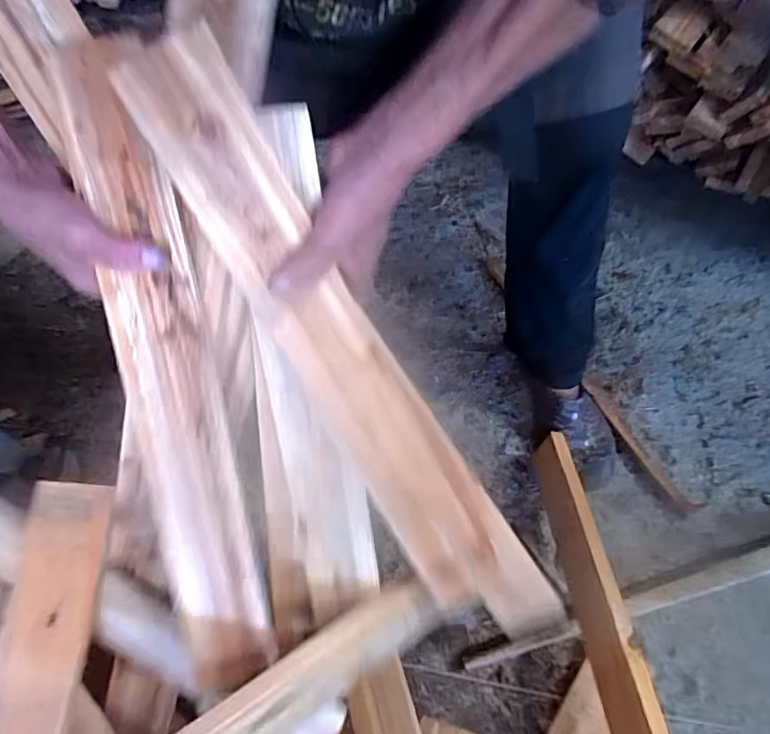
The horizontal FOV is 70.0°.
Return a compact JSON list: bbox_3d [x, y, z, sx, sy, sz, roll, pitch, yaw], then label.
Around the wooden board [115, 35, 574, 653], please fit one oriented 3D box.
[{"bbox_3d":[-0.003,0.043,0.429,0.084,0.568,0.023,-34,25,-6],"label":"wooden board"}]

